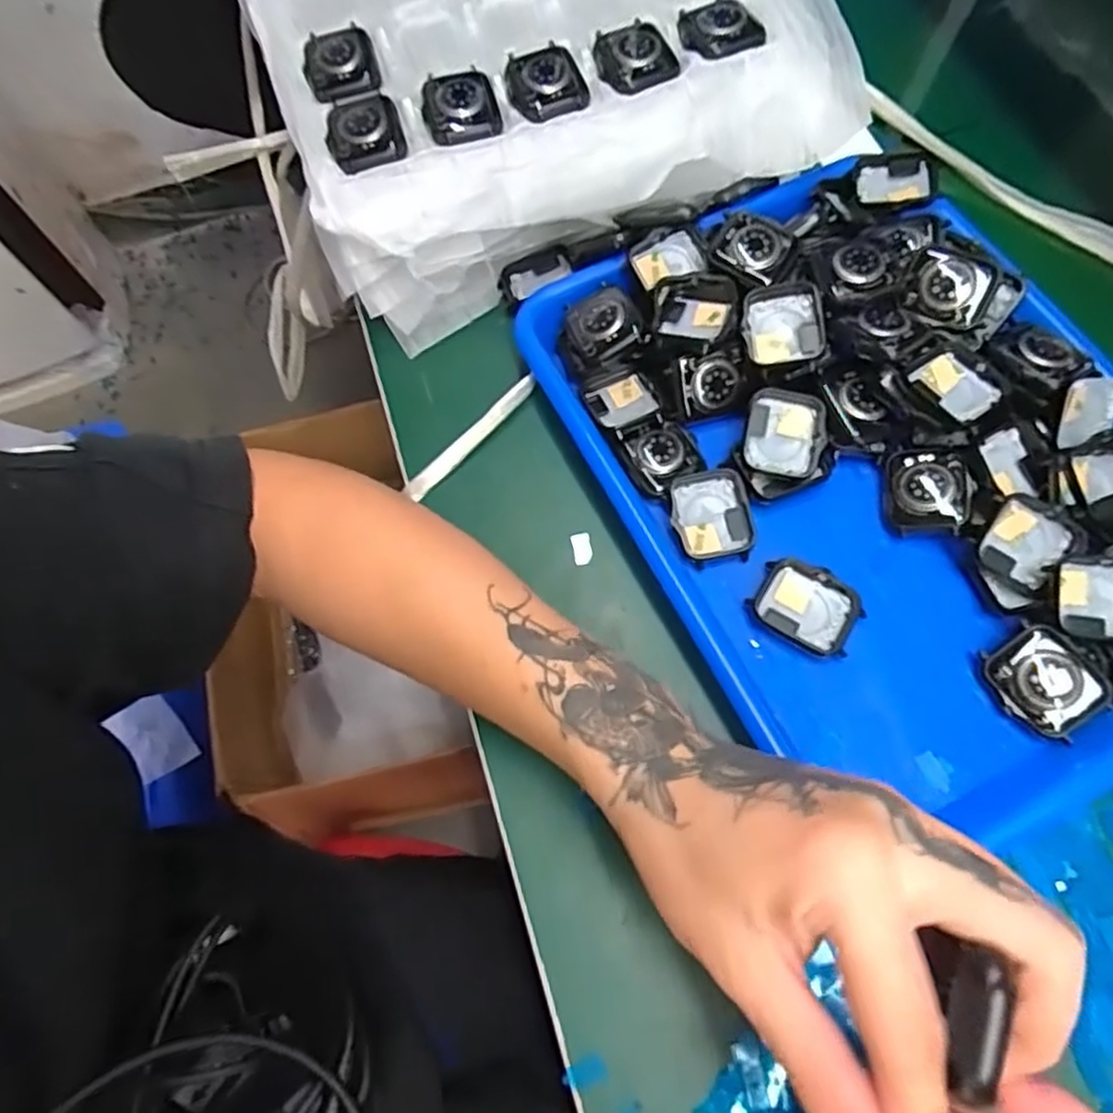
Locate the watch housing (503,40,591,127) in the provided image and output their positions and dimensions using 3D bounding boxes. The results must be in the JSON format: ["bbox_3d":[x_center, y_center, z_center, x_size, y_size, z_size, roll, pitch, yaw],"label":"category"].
[{"bbox_3d":[-0.006,-0.256,0.378,0.041,0.008,0.051,-19,69,-5],"label":"watch housing"}]

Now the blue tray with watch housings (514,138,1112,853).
[{"bbox_3d":[0.152,-0.048,0.341,0.241,0.043,0.331,-25,69,-7],"label":"blue tray with watch housings"}]

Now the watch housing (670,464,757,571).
[{"bbox_3d":[0.076,-0.020,0.346,0.038,0.009,0.044,-12,68,-2],"label":"watch housing"}]

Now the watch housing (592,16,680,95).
[{"bbox_3d":[0.043,-0.270,0.382,0.041,0.010,0.048,-14,68,-2],"label":"watch housing"}]

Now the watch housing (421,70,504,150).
[{"bbox_3d":[-0.051,-0.240,0.376,0.039,0.011,0.048,-14,68,-2],"label":"watch housing"}]

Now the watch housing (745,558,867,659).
[{"bbox_3d":[0.117,0.024,0.331,0.047,0.009,0.036,33,74,15],"label":"watch housing"}]

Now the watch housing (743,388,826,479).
[{"bbox_3d":[0.114,-0.061,0.352,0.037,0.011,0.041,11,82,-2],"label":"watch housing"}]

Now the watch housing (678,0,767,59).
[{"bbox_3d":[0.087,-0.286,0.380,0.036,0.008,0.048,-17,68,-4],"label":"watch housing"}]

